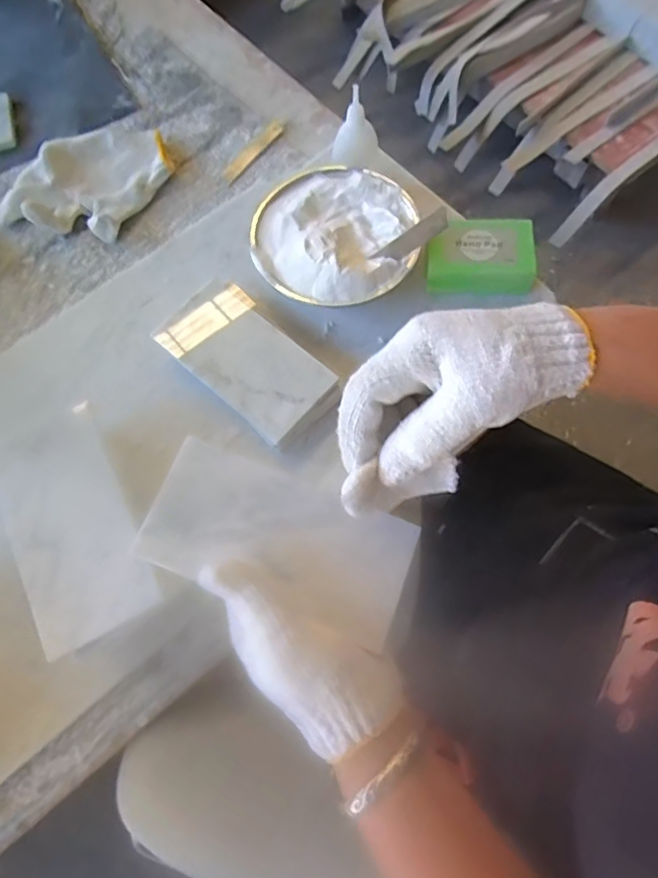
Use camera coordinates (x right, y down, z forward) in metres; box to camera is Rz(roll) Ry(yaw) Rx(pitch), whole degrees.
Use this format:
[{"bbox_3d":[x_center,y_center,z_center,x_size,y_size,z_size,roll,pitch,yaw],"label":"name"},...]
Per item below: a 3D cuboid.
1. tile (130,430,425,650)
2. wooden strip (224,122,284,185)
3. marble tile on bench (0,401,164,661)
[{"bbox_3d":[-0.028,0.058,0.314,0.149,0.008,0.073,21,71,2],"label":"tile"},{"bbox_3d":[-0.080,-0.312,0.584,0.017,0.009,0.094,34,73,13],"label":"wooden strip"},{"bbox_3d":[-0.171,0.056,0.355,0.076,0.011,0.148,-27,71,-9],"label":"marble tile on bench"}]

